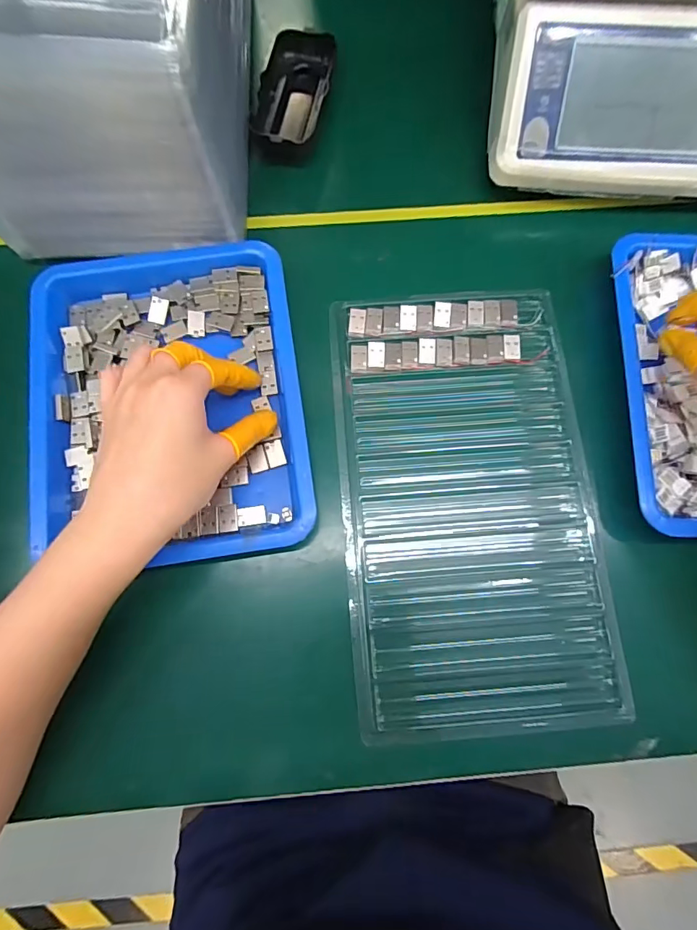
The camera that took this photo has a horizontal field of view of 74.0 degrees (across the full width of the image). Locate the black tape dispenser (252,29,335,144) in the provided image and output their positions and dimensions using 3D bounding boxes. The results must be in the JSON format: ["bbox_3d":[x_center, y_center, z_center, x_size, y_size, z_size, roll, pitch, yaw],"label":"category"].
[{"bbox_3d":[-0.043,-0.309,0.378,0.048,0.021,0.096,14,81,1],"label":"black tape dispenser"}]

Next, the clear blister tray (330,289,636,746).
[{"bbox_3d":[0.077,0.020,0.309,0.161,0.018,0.287,-5,81,-2],"label":"clear blister tray"}]

